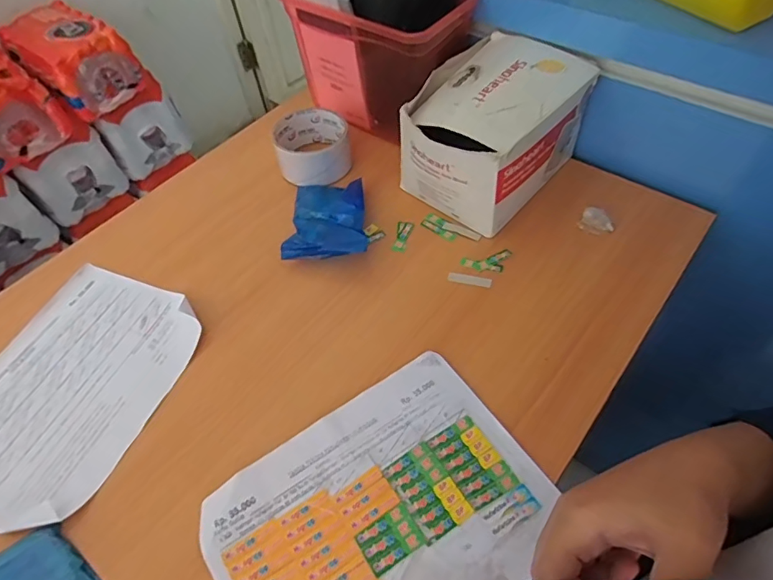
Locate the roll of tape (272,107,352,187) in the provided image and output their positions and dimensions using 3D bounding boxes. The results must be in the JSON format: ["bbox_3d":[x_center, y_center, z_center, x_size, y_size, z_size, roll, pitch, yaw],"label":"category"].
[{"bbox_3d":[-0.079,-0.156,0.540,0.080,0.038,0.089,-16,54,-7],"label":"roll of tape"}]

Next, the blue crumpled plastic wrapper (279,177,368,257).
[{"bbox_3d":[-0.056,-0.075,0.485,0.077,0.024,0.108,-1,53,4],"label":"blue crumpled plastic wrapper"}]

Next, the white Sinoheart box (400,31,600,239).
[{"bbox_3d":[0.099,-0.153,0.487,0.125,0.106,0.171,33,62,26],"label":"white Sinoheart box"}]

